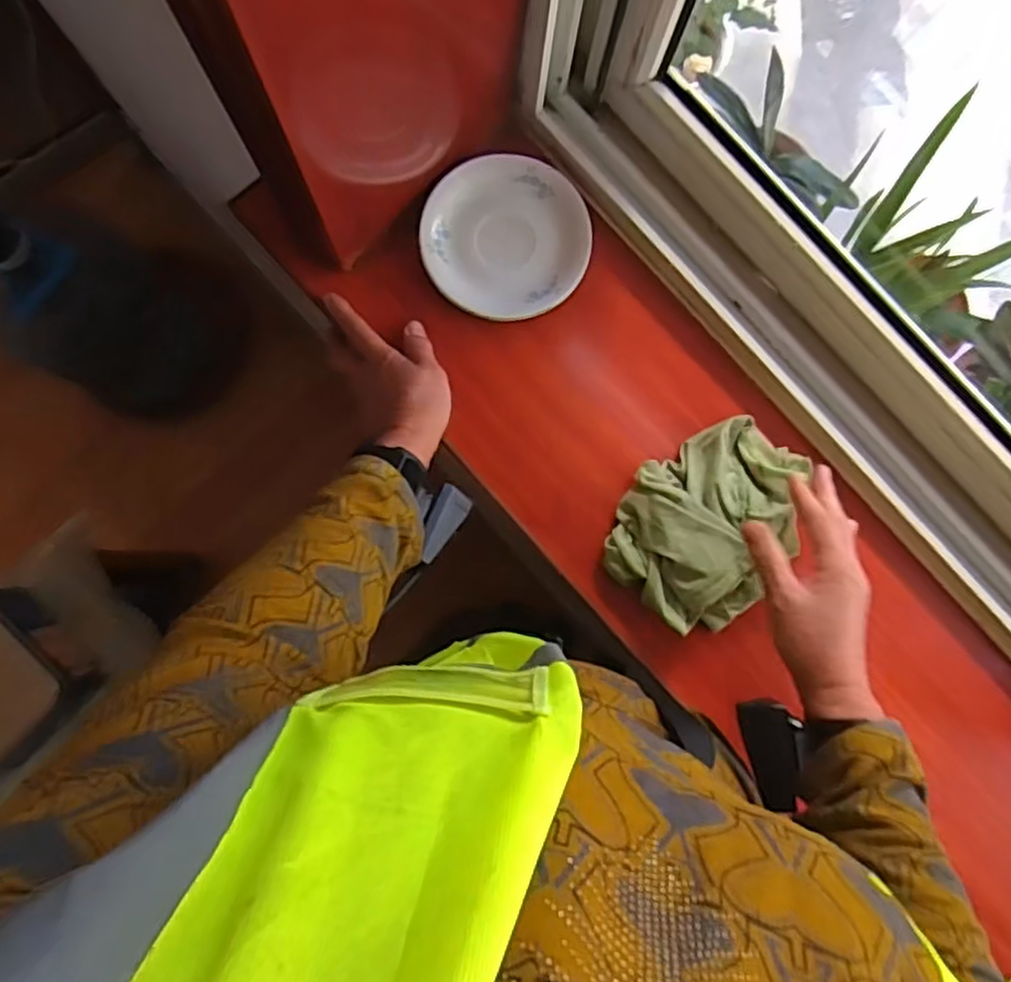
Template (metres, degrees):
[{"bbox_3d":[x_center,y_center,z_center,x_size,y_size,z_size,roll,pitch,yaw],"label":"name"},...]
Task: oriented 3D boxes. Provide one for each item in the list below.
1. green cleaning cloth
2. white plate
[{"bbox_3d":[0.170,0.024,0.585,0.134,0.032,0.173,32,85,1],"label":"green cleaning cloth"},{"bbox_3d":[0.000,-0.218,0.612,0.141,0.017,0.137,4,85,-2],"label":"white plate"}]

